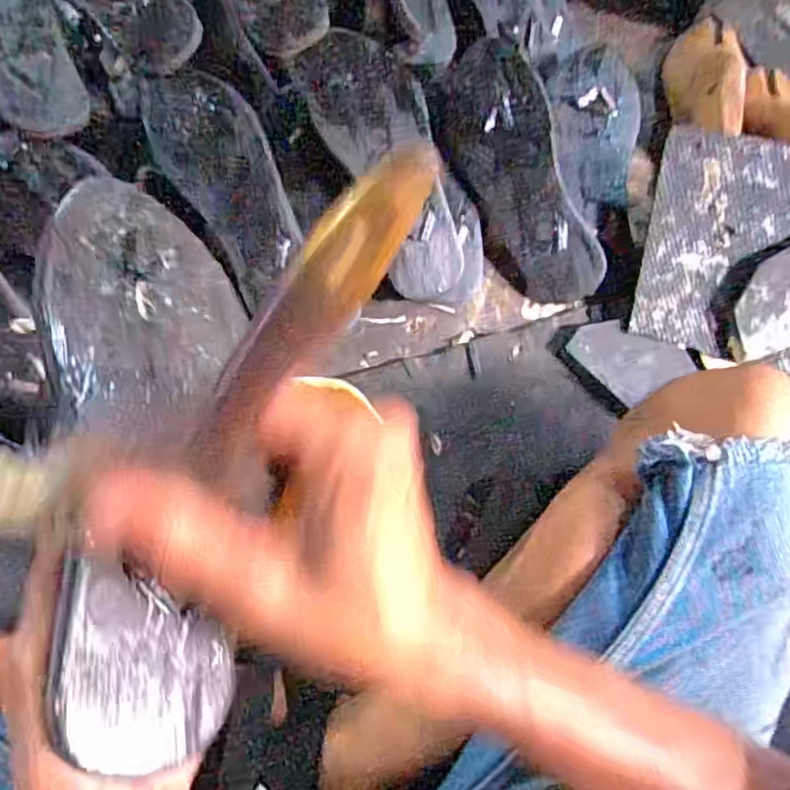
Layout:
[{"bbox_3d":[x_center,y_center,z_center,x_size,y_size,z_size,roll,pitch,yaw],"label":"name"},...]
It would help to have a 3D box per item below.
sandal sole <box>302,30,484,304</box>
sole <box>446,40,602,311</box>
[{"bbox_3d":[0.007,-0.204,0.569,0.100,0.031,0.253,-28,97,-13],"label":"sandal sole"},{"bbox_3d":[0.115,-0.202,0.581,0.086,0.015,0.241,-22,94,25],"label":"sole"}]

